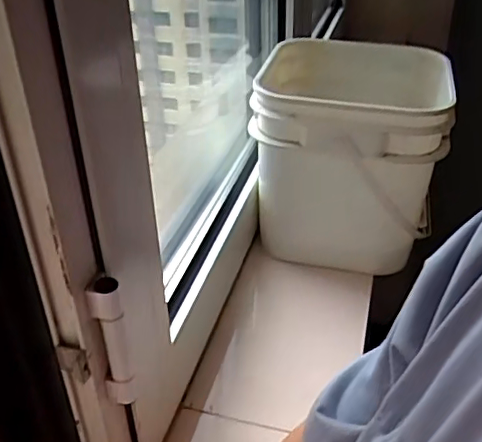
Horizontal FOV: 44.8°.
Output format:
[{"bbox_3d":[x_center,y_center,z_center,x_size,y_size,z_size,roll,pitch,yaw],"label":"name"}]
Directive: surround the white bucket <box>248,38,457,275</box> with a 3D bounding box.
[{"bbox_3d":[0.129,-0.086,0.694,0.192,0.200,0.239,5,33,11],"label":"white bucket"}]

